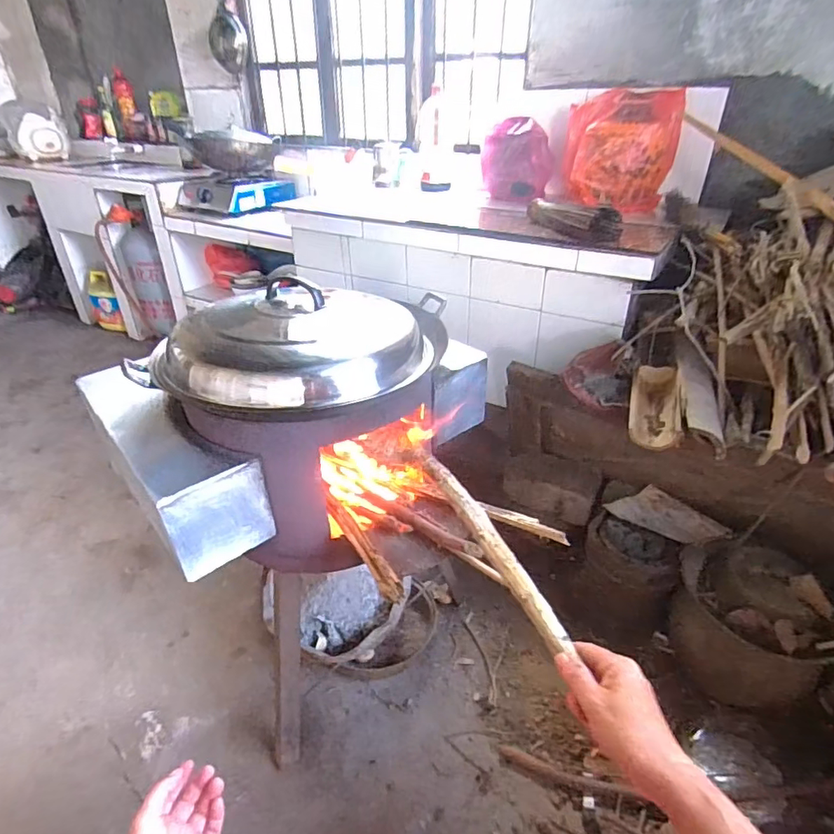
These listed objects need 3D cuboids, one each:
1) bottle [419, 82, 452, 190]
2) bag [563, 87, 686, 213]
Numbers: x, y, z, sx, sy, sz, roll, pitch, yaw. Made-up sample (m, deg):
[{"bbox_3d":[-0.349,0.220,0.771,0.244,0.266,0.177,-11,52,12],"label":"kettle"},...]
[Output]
[{"bbox_3d":[0.063,-0.916,1.709,0.113,0.282,0.102,-1,33,-2],"label":"bottle"},{"bbox_3d":[0.544,-0.713,1.373,0.282,0.260,0.160,10,34,15],"label":"bag"}]

